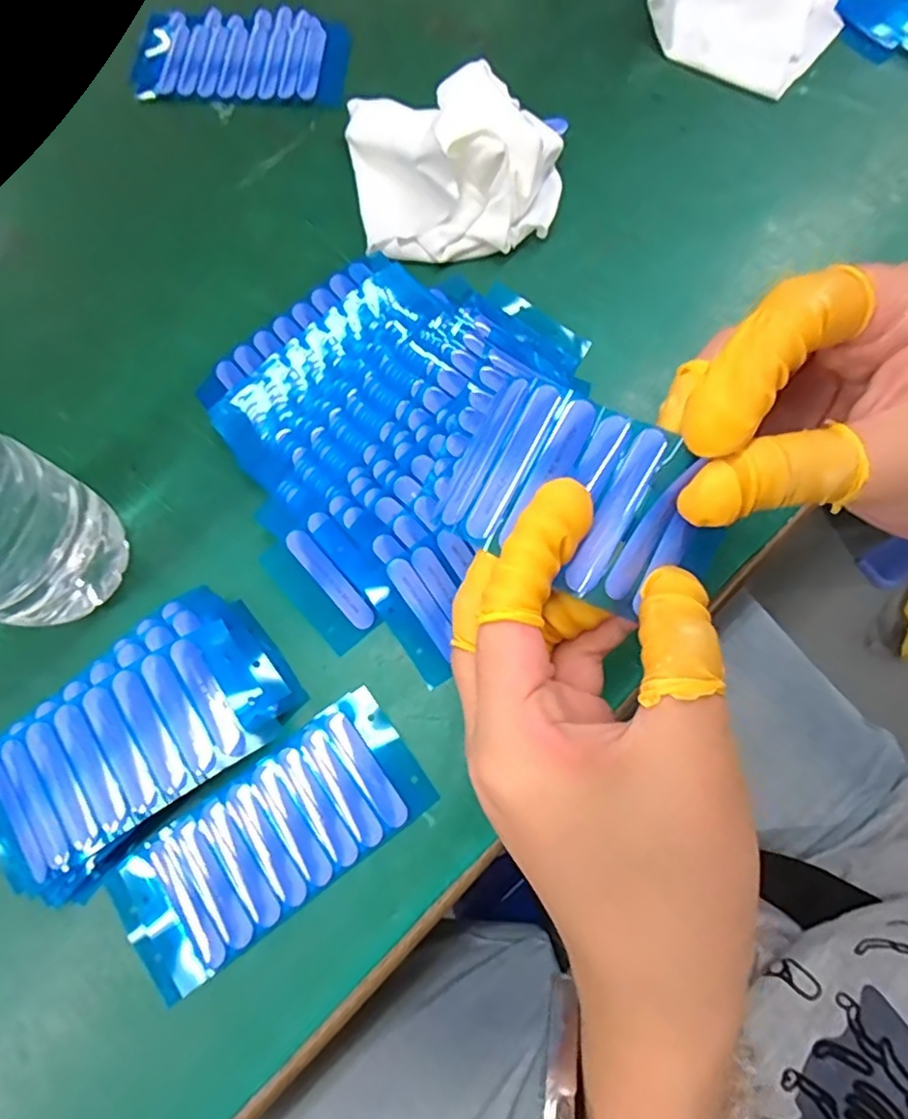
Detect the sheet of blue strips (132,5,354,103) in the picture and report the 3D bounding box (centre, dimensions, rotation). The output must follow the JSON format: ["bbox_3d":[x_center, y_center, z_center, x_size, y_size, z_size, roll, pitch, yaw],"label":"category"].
[{"bbox_3d":[-0.124,-0.294,0.358,0.127,0.004,0.069,4,75,3],"label":"sheet of blue strips"}]

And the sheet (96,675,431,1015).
[{"bbox_3d":[-0.072,0.109,0.242,0.123,0.004,0.054,-36,76,-8],"label":"sheet"}]

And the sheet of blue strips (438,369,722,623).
[{"bbox_3d":[0.038,-0.019,0.184,0.077,0.013,0.052,28,93,14],"label":"sheet of blue strips"}]

